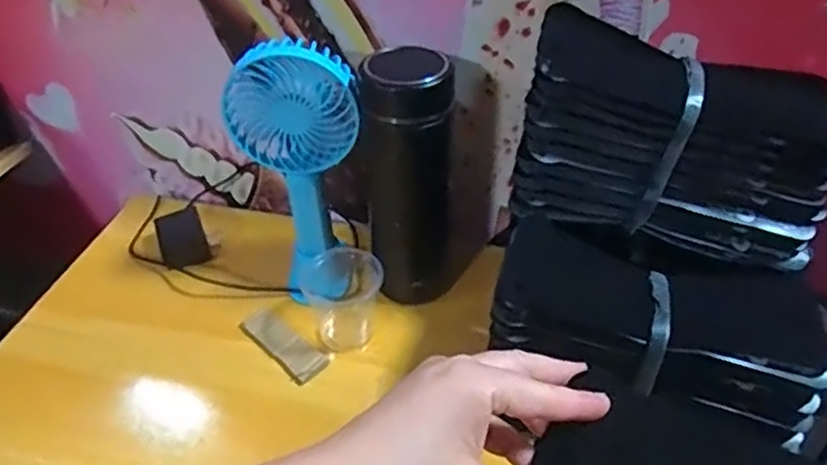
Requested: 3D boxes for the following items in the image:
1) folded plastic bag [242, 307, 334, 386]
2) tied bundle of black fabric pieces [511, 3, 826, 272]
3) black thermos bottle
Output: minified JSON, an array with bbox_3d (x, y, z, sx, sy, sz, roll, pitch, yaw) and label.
[{"bbox_3d":[-0.103,0.089,0.537,0.032,0.007,0.084,-31,48,-29],"label":"folded plastic bag"},{"bbox_3d":[0.187,-0.072,0.483,0.212,0.122,0.125,10,42,15],"label":"tied bundle of black fabric pieces"},{"bbox_3d":[0.000,-0.039,0.535,0.072,0.198,0.067,-4,40,-1],"label":"black thermos bottle"}]

